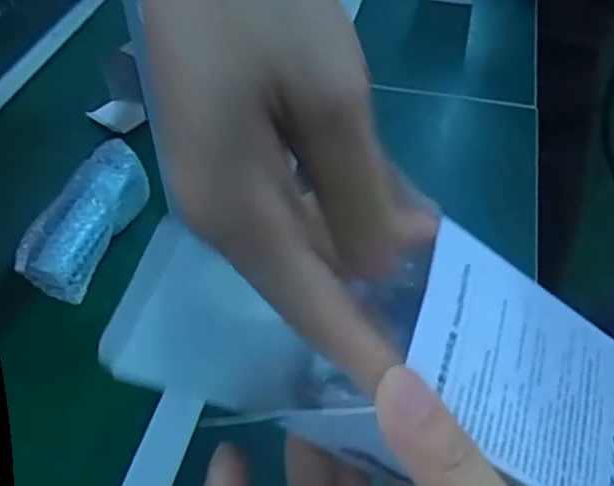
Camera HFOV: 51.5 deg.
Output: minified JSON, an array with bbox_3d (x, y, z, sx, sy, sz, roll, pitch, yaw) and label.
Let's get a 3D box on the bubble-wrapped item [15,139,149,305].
[{"bbox_3d":[-0.229,-0.030,0.672,0.069,0.048,0.178,19,67,17],"label":"bubble-wrapped item"}]

